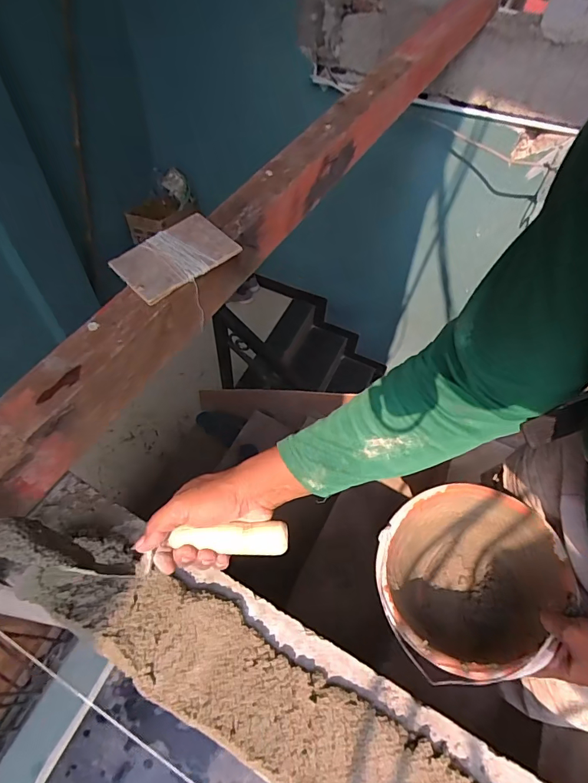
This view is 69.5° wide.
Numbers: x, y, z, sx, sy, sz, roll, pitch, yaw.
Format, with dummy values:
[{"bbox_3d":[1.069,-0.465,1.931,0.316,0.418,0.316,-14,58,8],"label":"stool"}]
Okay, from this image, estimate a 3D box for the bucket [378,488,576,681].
[{"bbox_3d":[0.273,0.295,0.646,0.250,0.240,0.250,-11,53,15],"label":"bucket"}]

